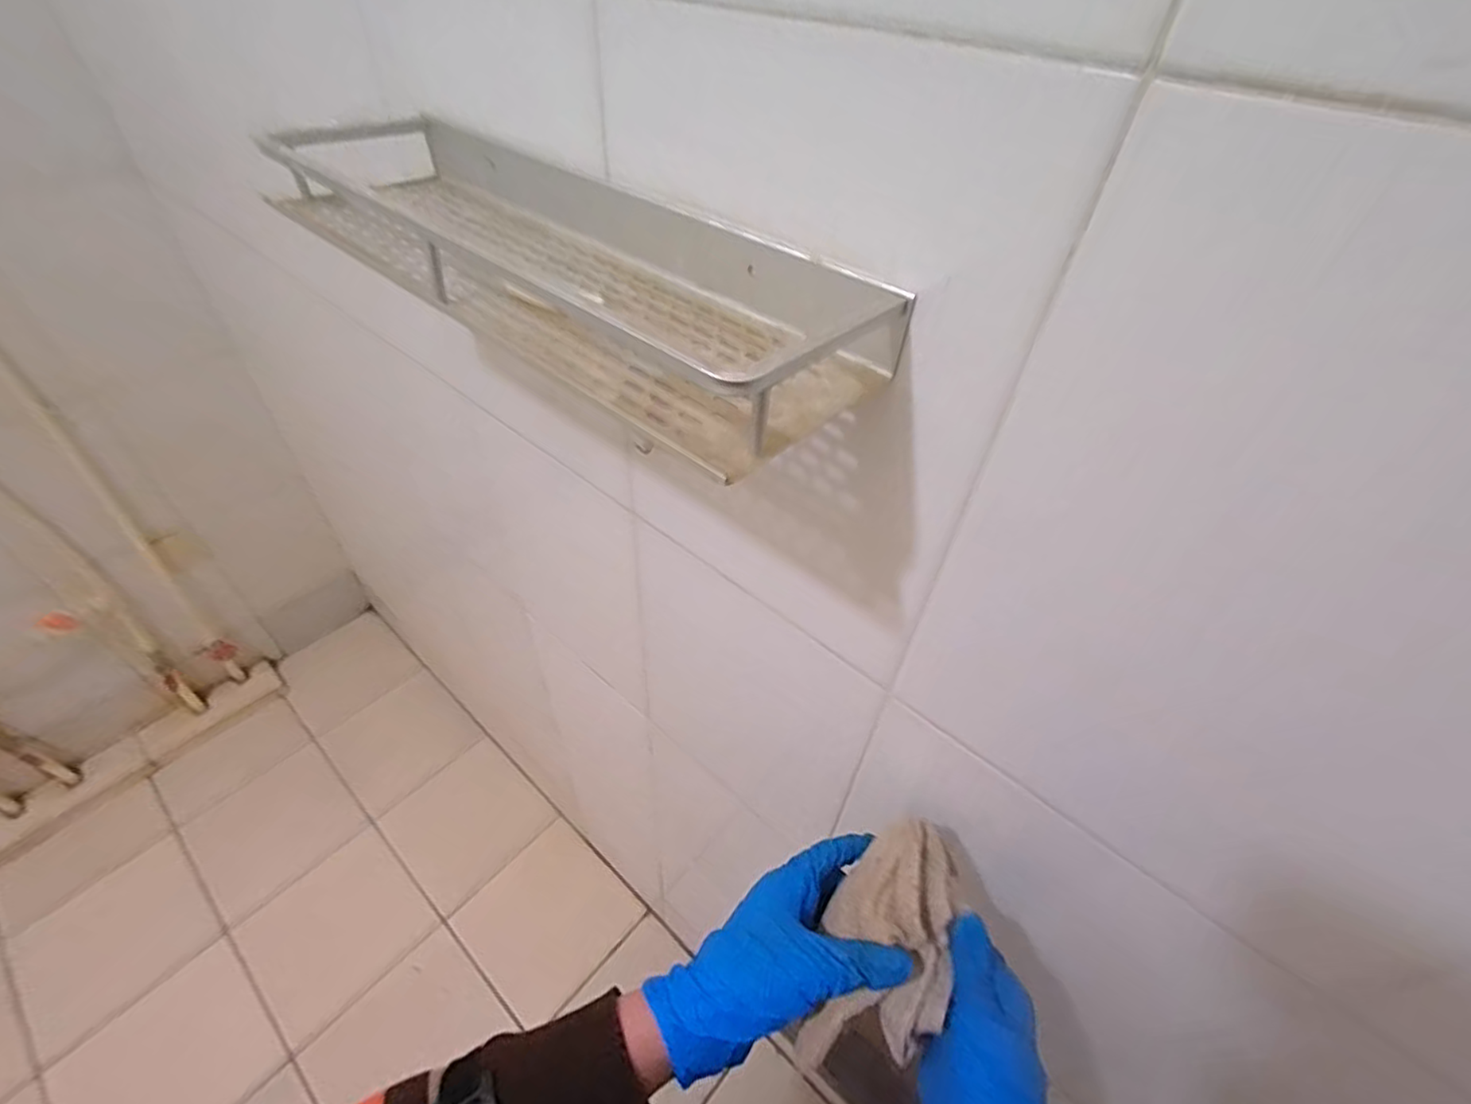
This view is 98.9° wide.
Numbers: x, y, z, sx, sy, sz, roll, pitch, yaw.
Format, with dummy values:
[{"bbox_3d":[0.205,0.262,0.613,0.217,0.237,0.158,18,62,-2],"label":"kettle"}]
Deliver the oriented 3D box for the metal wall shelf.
[{"bbox_3d":[-0.109,-0.174,0.346,0.415,0.042,0.140,36,53,27],"label":"metal wall shelf"}]

